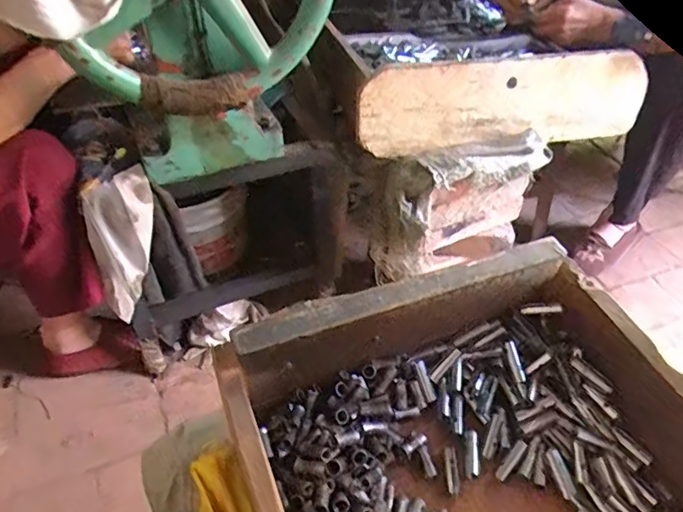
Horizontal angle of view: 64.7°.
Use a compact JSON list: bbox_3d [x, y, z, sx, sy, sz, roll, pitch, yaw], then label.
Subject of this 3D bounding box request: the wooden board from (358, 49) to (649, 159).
[{"bbox_3d":[0.278,-0.253,0.900,0.508,0.140,0.037,-7,44,-11],"label":"wooden board"}]

